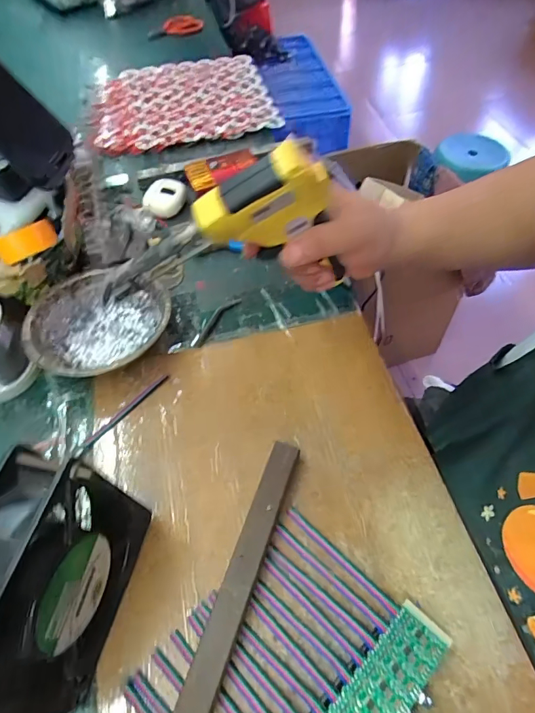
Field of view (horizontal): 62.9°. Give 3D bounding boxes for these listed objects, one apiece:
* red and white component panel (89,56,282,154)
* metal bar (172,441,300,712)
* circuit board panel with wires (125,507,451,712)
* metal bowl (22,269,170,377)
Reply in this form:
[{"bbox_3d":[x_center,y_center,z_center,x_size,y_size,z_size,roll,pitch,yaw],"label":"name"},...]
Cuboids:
[{"bbox_3d":[-0.127,-0.389,0.657,0.262,0.025,0.196,-12,55,-6],"label":"red and white component panel"},{"bbox_3d":[-0.022,0.156,0.284,0.020,0.018,0.212,16,57,13],"label":"metal bar"},{"bbox_3d":[0.014,0.190,0.262,0.152,0.010,0.131,-39,62,-23],"label":"circuit board panel with wires"},{"bbox_3d":[-0.152,-0.025,0.405,0.119,0.040,0.121,-1,55,1],"label":"metal bowl"}]

